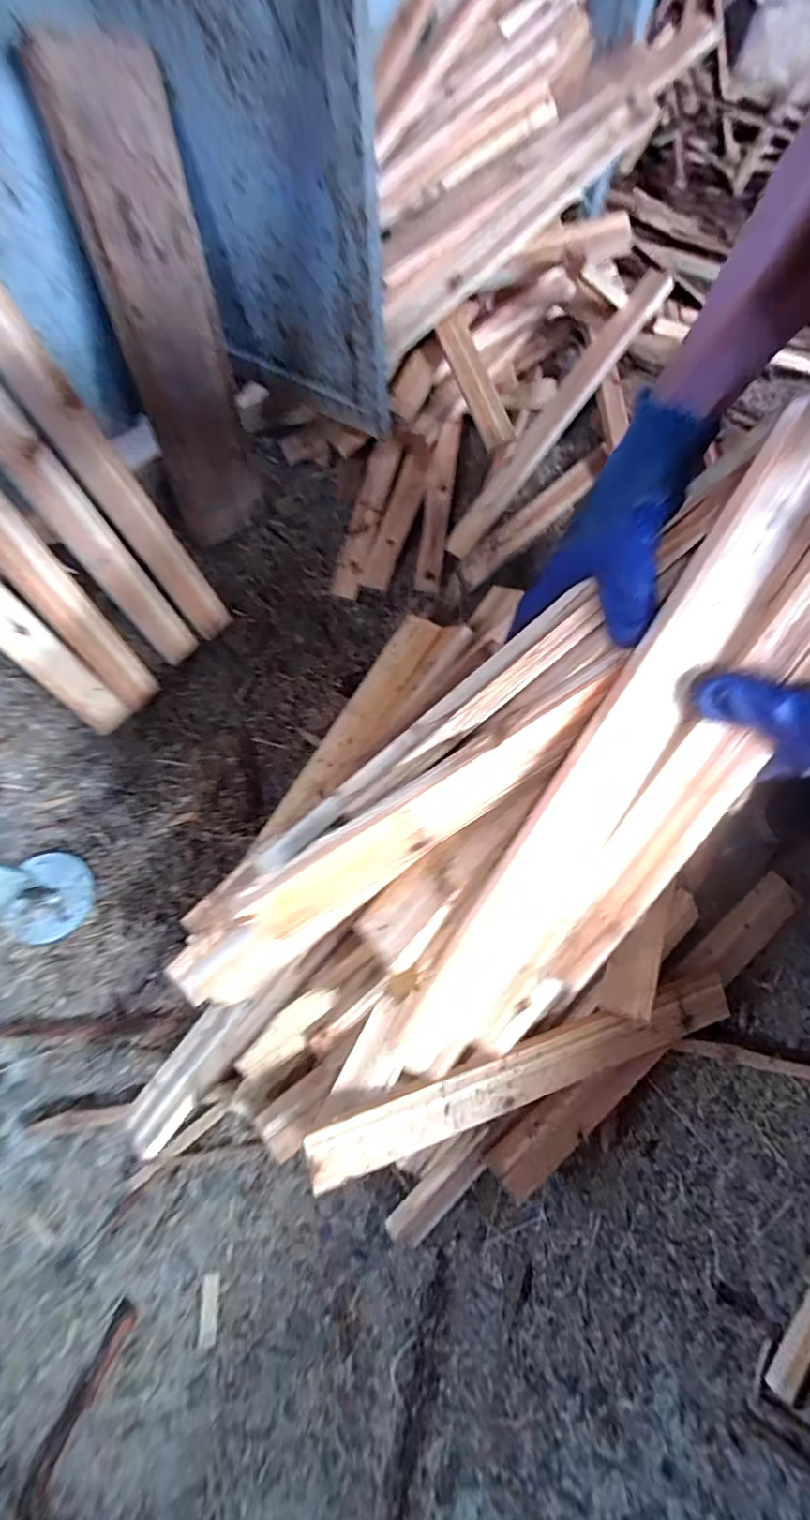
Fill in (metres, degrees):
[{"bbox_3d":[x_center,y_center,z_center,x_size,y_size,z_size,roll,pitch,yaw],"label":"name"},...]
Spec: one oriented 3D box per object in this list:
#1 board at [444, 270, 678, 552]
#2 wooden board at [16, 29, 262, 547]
[{"bbox_3d":[0.230,-0.530,0.890,0.048,0.027,0.498,41,99,19],"label":"board"},{"bbox_3d":[-0.291,-0.530,0.730,0.022,0.492,0.145,38,64,24],"label":"wooden board"}]

